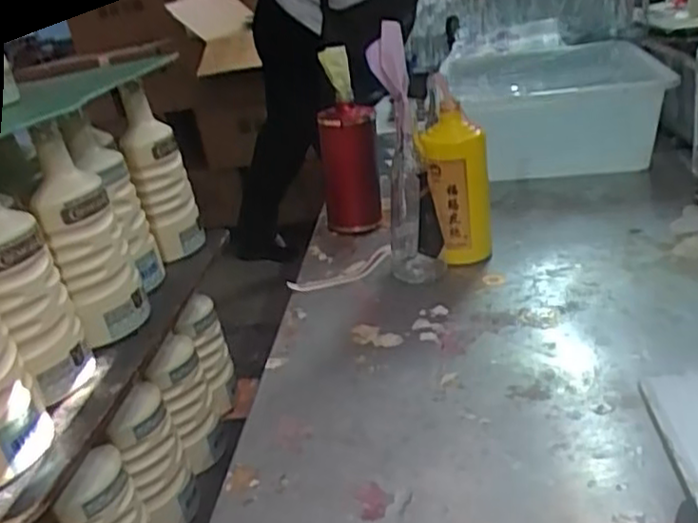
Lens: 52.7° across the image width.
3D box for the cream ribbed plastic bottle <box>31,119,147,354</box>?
[{"bbox_3d":[-0.267,-0.025,0.725,0.069,0.225,0.073,-15,24,-8],"label":"cream ribbed plastic bottle"}]

